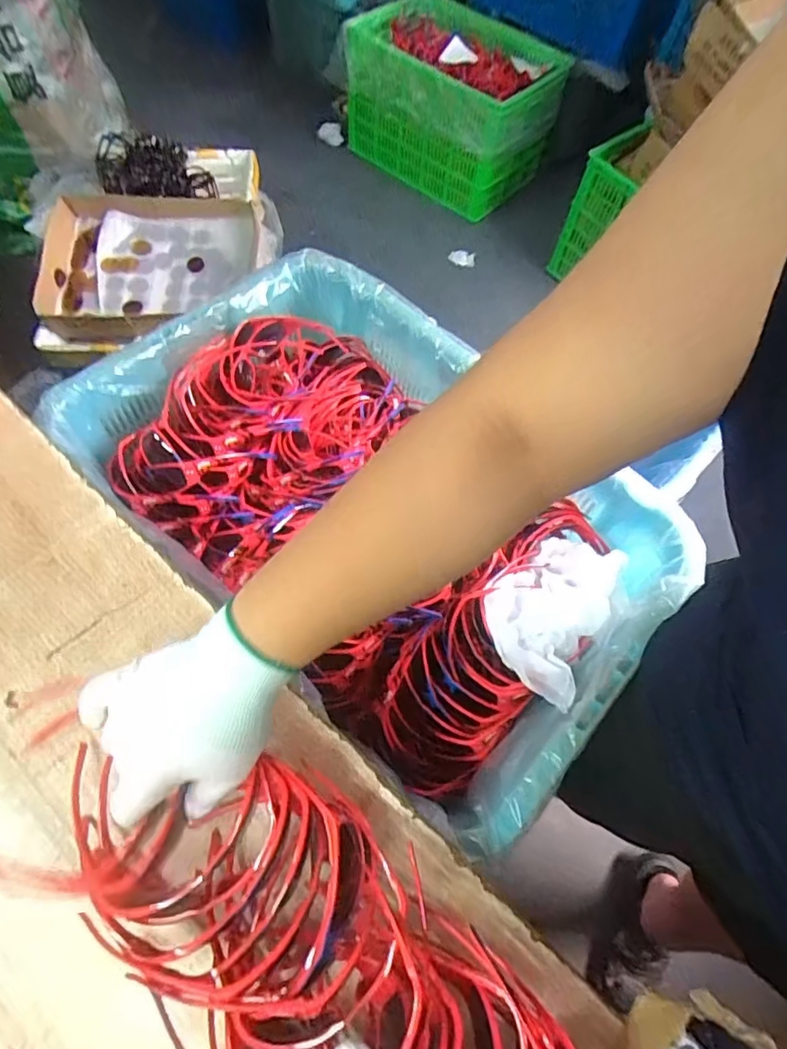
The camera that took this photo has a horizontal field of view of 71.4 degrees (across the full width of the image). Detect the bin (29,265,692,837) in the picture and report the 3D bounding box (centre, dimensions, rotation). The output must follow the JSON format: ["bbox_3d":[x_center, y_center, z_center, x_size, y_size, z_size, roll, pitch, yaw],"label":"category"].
[{"bbox_3d":[-0.014,-0.034,0.671,0.658,0.161,0.426,39,65,14],"label":"bin"}]

